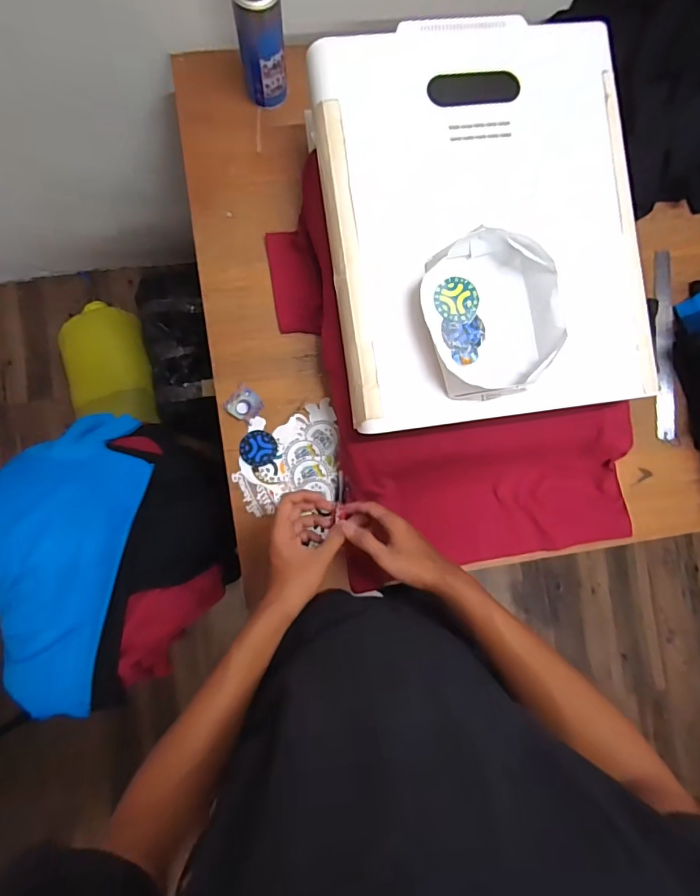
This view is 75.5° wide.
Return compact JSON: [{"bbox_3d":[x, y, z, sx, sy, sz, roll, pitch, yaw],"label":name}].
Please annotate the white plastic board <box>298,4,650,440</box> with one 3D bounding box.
[{"bbox_3d":[0.174,-0.297,0.588,0.398,0.055,0.505,-8,88,-5],"label":"white plastic board"}]

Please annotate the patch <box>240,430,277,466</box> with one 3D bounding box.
[{"bbox_3d":[-0.140,0.000,0.695,0.055,0.004,0.053,-5,88,-5],"label":"patch"}]

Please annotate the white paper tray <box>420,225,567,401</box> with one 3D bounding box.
[{"bbox_3d":[0.170,-0.161,0.548,0.155,0.049,0.193,-10,88,-5],"label":"white paper tray"}]

